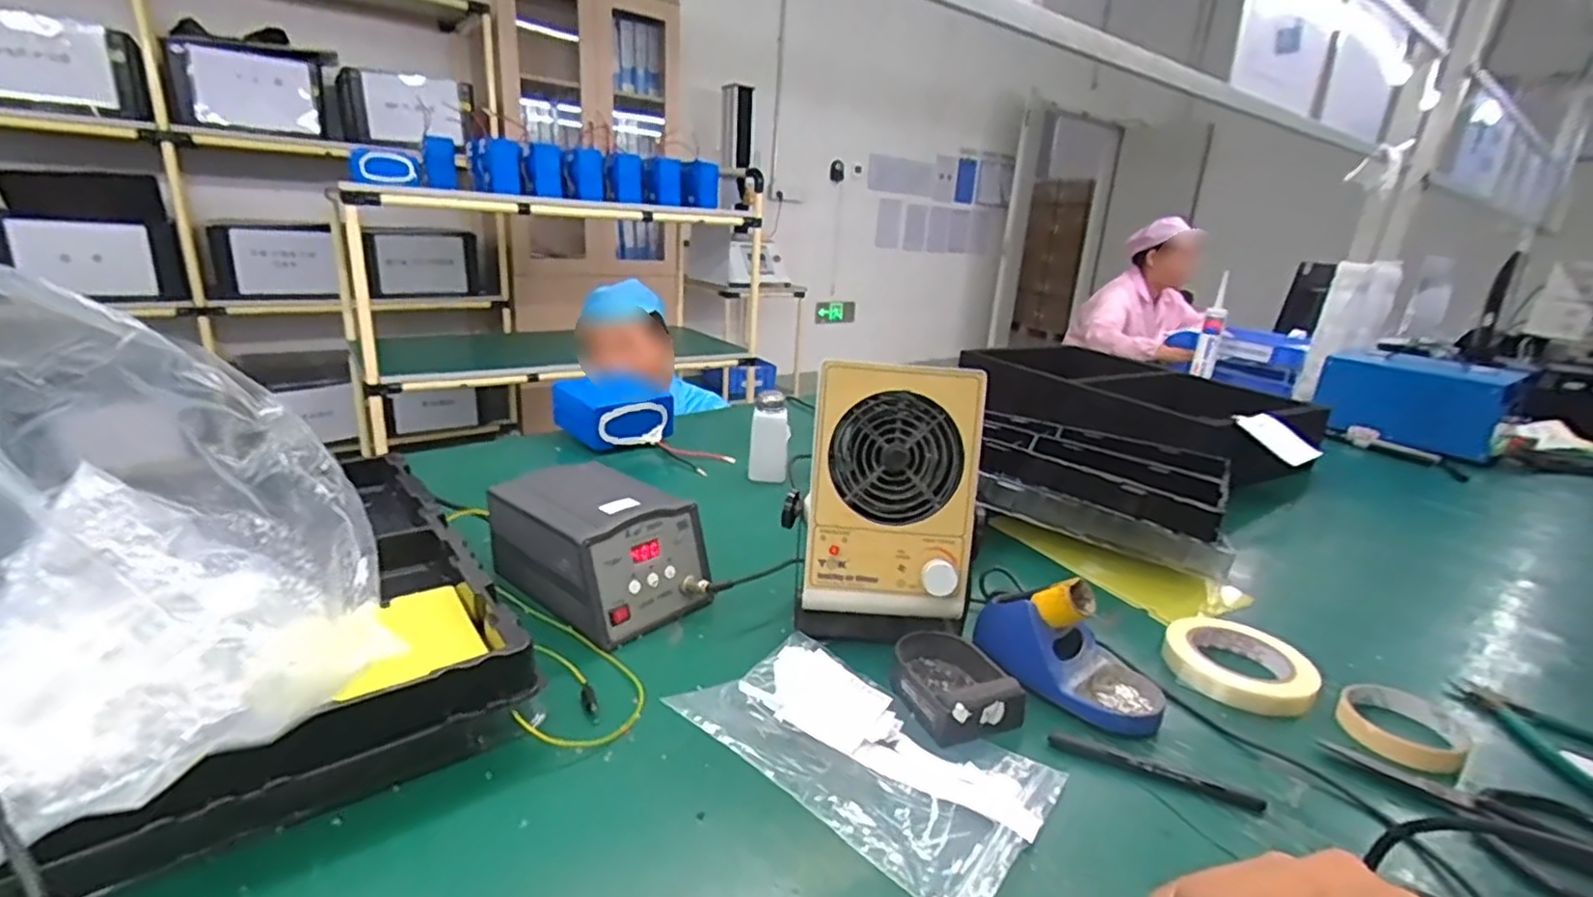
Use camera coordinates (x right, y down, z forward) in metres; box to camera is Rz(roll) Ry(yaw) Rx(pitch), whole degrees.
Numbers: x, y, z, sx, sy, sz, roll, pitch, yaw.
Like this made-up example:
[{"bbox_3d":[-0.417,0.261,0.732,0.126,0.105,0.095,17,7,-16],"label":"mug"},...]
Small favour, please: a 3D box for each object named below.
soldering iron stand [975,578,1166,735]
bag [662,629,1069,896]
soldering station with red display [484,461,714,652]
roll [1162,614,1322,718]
[{"bbox_3d":[0.235,0.162,0.584,0.155,0.079,0.087,21,26,39],"label":"soldering iron stand"},{"bbox_3d":[0.047,0.211,0.484,0.233,0.017,0.160,20,15,34],"label":"bag"},{"bbox_3d":[-0.191,0.092,0.677,0.199,0.100,0.130,18,23,37],"label":"soldering station with red display"},{"bbox_3d":[0.399,0.192,0.625,0.115,0.021,0.113,16,22,33],"label":"roll"}]

